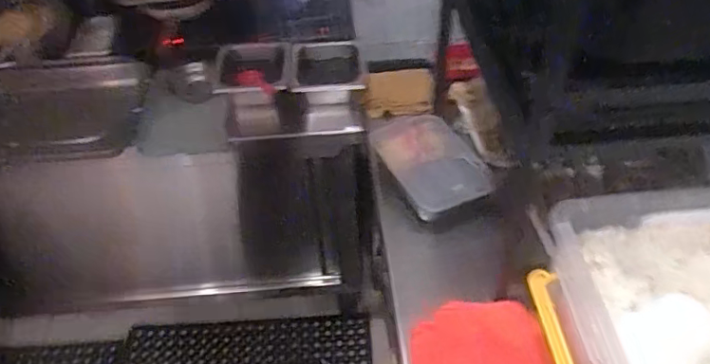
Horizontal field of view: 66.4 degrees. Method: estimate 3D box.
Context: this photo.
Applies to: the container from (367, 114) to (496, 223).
[{"bbox_3d":[0.136,-0.043,0.998,0.160,0.044,0.261,-16,47,-13],"label":"container"}]

